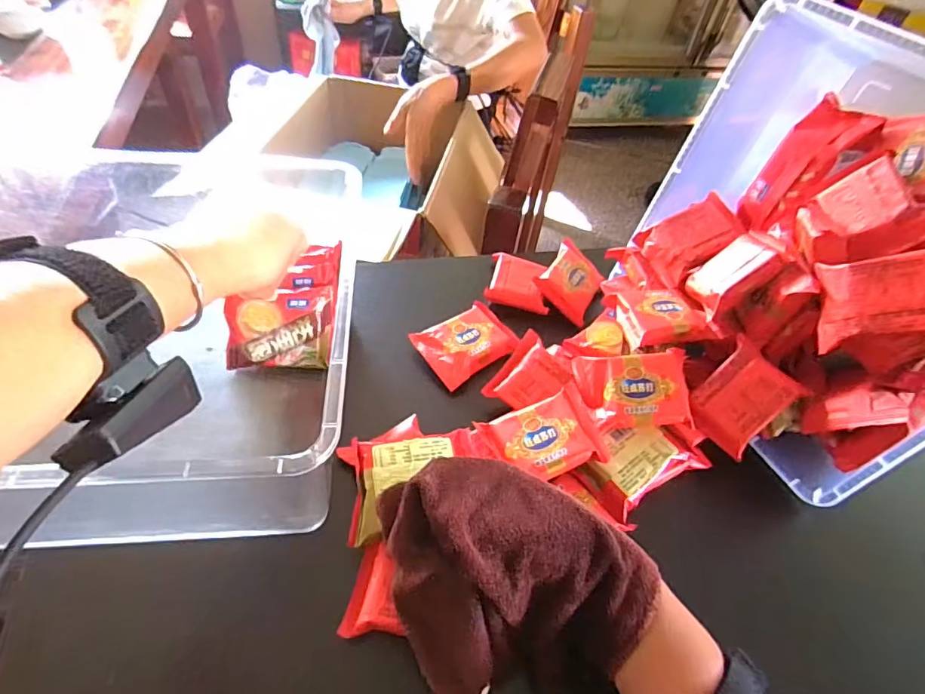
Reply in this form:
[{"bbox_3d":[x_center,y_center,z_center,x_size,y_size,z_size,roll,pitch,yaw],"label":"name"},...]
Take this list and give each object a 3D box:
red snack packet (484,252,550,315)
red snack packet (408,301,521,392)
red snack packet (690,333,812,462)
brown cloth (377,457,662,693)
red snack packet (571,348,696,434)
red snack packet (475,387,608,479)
[{"bbox_3d":[0.065,-0.075,0.563,0.069,0.018,0.074,12,49,4],"label":"red snack packet"},{"bbox_3d":[0.004,-0.003,0.497,0.090,0.023,0.070,-26,57,-26],"label":"red snack packet"},{"bbox_3d":[0.237,0.044,0.422,0.085,0.015,0.061,-45,72,2],"label":"red snack packet"},{"bbox_3d":[0.032,0.144,0.298,0.138,0.125,0.127,-10,51,-14],"label":"brown cloth"},{"bbox_3d":[0.143,0.036,0.415,0.087,0.021,0.063,-8,64,9],"label":"red snack packet"},{"bbox_3d":[0.066,0.073,0.395,0.078,0.024,0.065,-16,53,-19],"label":"red snack packet"}]

